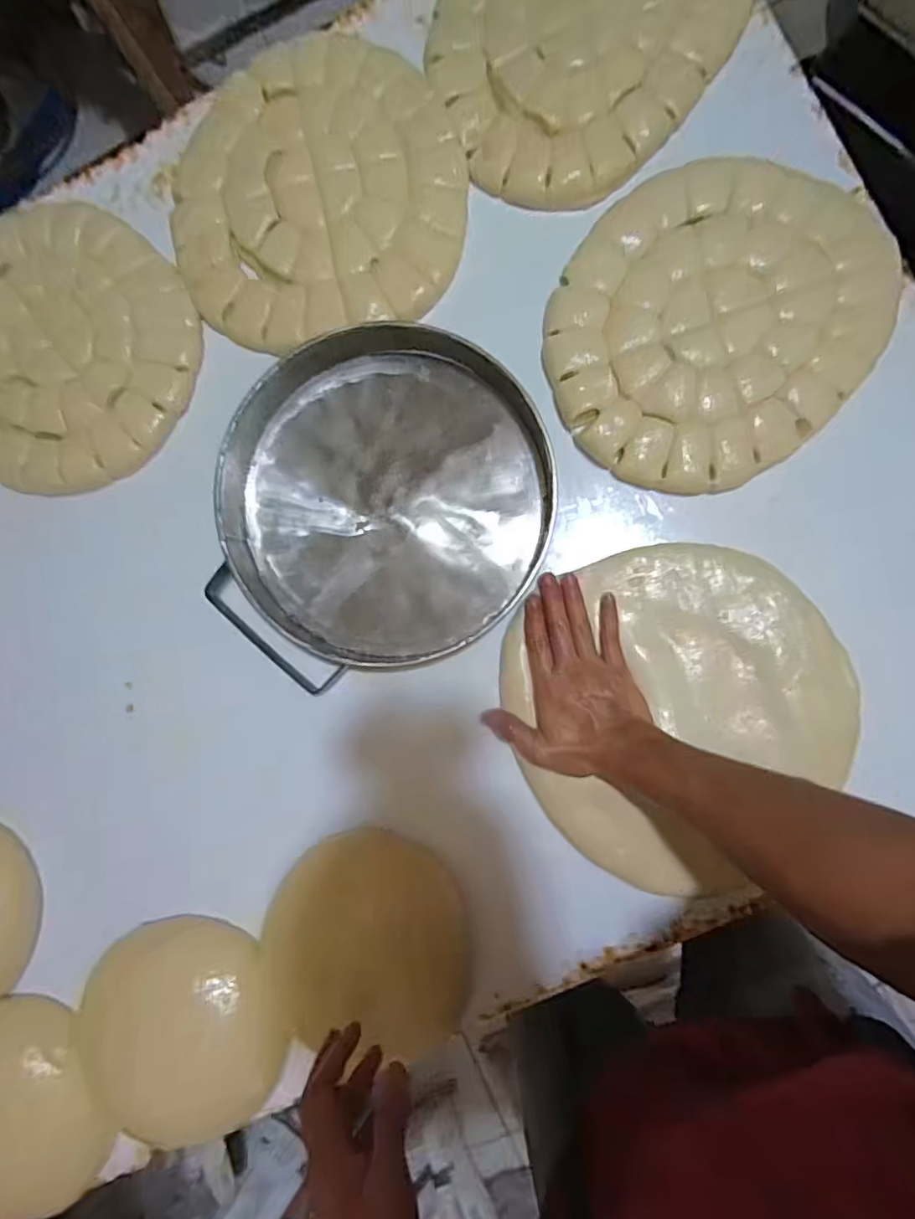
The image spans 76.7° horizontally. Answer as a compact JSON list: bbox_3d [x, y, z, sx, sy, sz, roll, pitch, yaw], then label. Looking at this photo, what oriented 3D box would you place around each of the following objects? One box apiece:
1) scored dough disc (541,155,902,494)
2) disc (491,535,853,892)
[{"bbox_3d":[0.242,-0.276,0.546,0.318,0.015,0.277,-43,87,4],"label":"scored dough disc"},{"bbox_3d":[0.205,0.094,0.539,0.298,0.027,0.297,0,91,5],"label":"disc"}]

